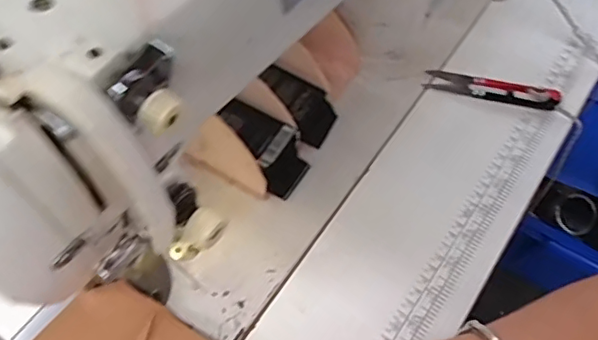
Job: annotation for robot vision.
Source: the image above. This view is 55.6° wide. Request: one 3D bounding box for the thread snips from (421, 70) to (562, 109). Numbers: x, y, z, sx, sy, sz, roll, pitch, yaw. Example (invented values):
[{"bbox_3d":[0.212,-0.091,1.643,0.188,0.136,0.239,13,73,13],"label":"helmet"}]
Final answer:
[{"bbox_3d":[0.156,-0.067,0.456,0.102,0.012,0.019,14,62,5],"label":"thread snips"}]

